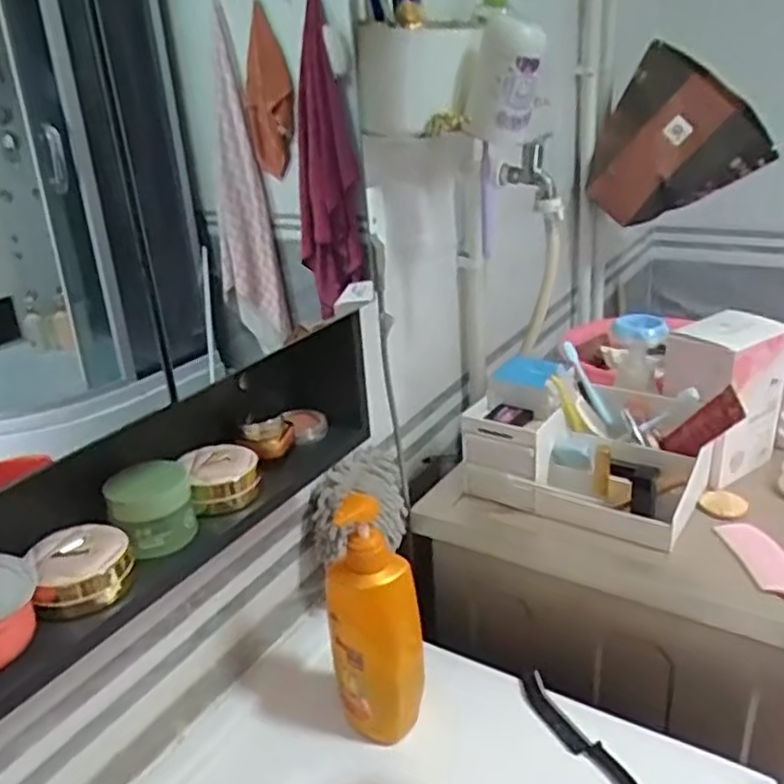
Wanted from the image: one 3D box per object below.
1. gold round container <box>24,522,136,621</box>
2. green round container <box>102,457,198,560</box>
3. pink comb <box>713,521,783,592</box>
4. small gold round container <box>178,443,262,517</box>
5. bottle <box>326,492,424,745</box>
[{"bbox_3d":[-0.221,0.129,0.526,0.066,0.043,0.063,-3,23,1],"label":"gold round container"},{"bbox_3d":[-0.185,0.087,0.566,0.061,0.054,0.059,-13,25,-20],"label":"green round container"},{"bbox_3d":[0.389,0.189,0.732,0.045,0.009,0.208,-4,23,-1],"label":"pink comb"},{"bbox_3d":[-0.146,0.071,0.633,0.060,0.035,0.066,-3,23,1],"label":"small gold round container"},{"bbox_3d":[-0.016,0.219,0.709,0.086,0.275,0.061,-5,23,-2],"label":"bottle"}]

